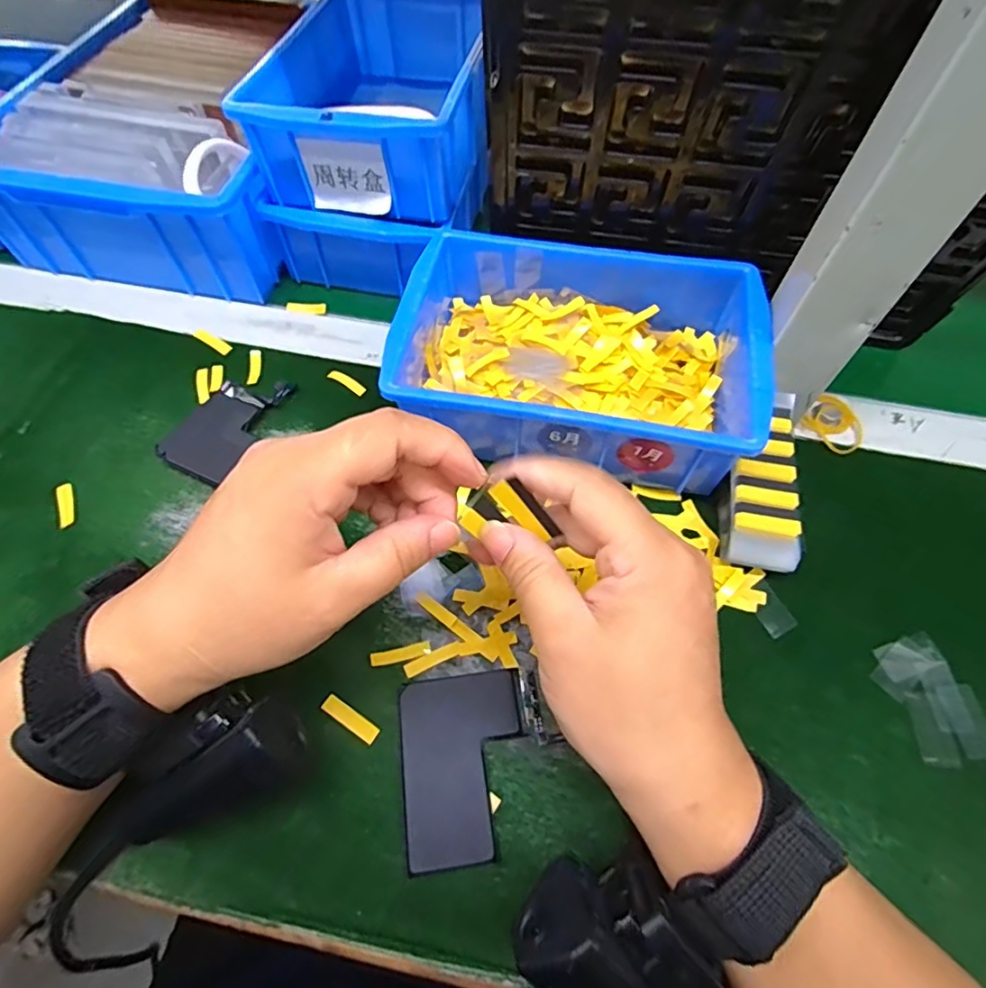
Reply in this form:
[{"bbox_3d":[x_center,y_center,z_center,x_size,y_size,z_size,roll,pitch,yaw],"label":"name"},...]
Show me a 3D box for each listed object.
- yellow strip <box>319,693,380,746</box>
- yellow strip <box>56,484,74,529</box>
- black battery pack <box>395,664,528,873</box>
[{"bbox_3d":[-0.066,0.104,0.258,0.030,0.004,0.008,30,64,15],"label":"yellow strip"},{"bbox_3d":[-0.242,0.006,0.315,0.007,0.004,0.030,-23,63,-14],"label":"yellow strip"},{"bbox_3d":[-0.012,0.120,0.249,0.057,0.005,0.076,-6,60,-5],"label":"black battery pack"}]

